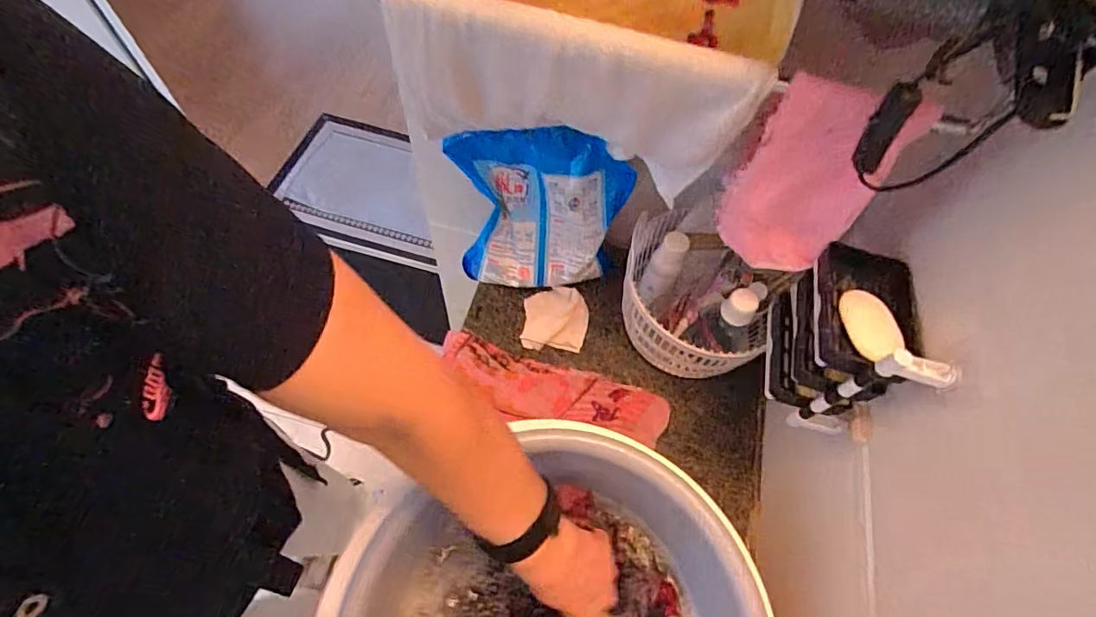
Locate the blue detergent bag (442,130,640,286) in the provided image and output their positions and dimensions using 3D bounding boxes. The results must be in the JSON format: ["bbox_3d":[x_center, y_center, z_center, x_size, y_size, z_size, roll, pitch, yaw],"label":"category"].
[{"bbox_3d":[-0.020,-0.124,0.673,0.232,0.230,0.084,12,60,3],"label":"blue detergent bag"}]

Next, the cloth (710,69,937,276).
[{"bbox_3d":[0.226,-0.113,0.453,0.114,0.178,0.049,24,62,10],"label":"cloth"}]

